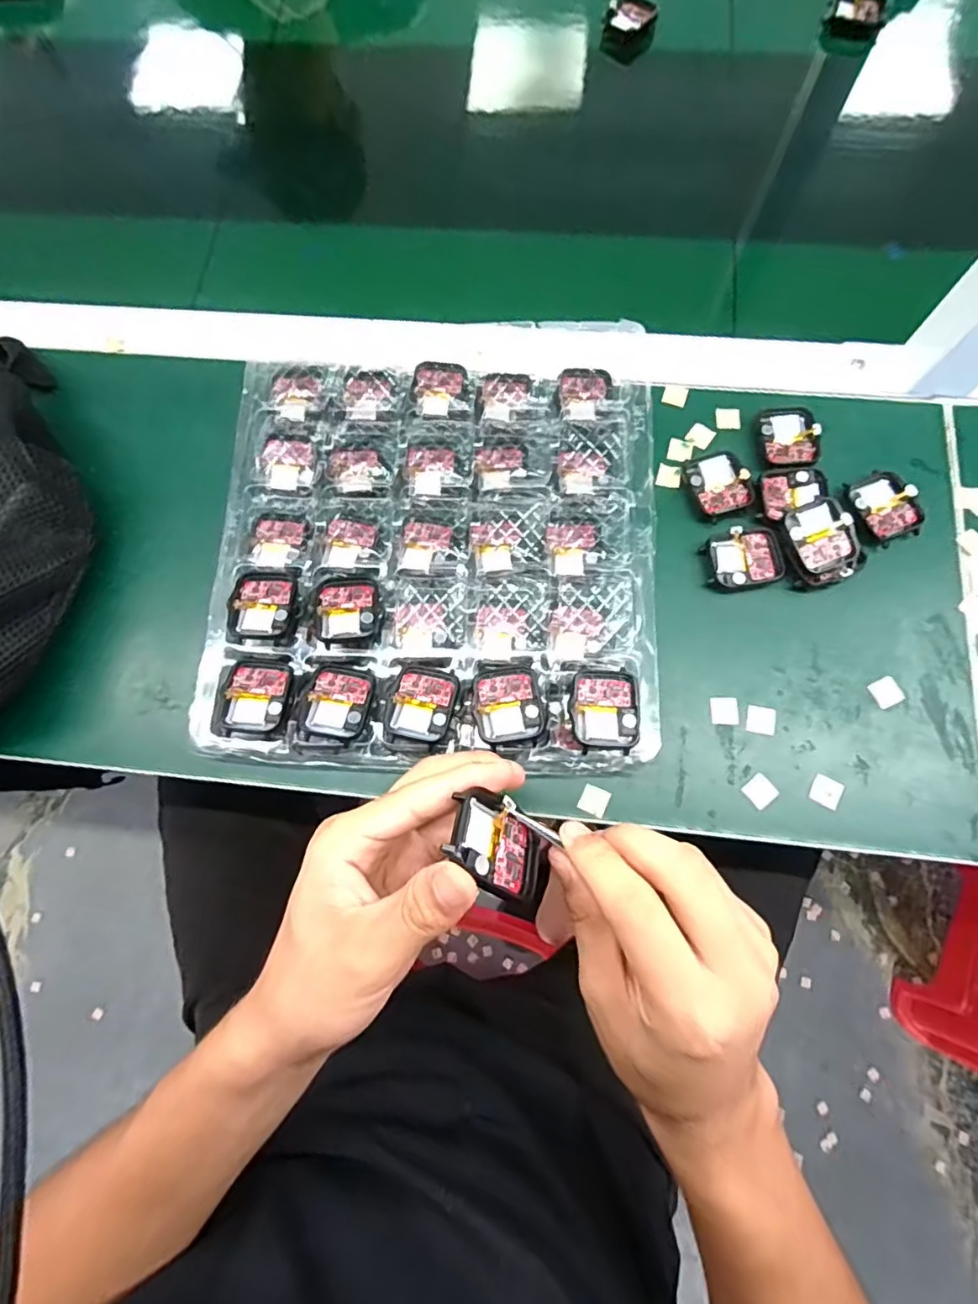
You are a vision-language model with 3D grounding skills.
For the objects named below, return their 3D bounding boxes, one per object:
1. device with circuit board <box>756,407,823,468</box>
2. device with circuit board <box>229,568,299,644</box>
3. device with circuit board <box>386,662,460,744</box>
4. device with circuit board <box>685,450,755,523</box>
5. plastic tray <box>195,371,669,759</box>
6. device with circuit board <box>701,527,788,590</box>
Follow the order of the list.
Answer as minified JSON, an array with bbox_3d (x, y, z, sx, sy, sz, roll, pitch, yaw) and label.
[{"bbox_3d":[0.199,-0.142,0.371,0.037,0.007,0.047,-2,75,2],"label":"device with circuit board"},{"bbox_3d":[-0.136,-0.029,0.342,0.039,0.007,0.047,4,75,3],"label":"device with circuit board"},{"bbox_3d":[-0.037,0.029,0.322,0.035,0.006,0.043,15,76,6],"label":"device with circuit board"},{"bbox_3d":[0.149,-0.110,0.367,0.034,0.010,0.043,-19,75,-3],"label":"device with circuit board"},{"bbox_3d":[-0.036,-0.064,0.355,0.264,0.030,0.262,3,75,3],"label":"plastic tray"},{"bbox_3d":[0.159,-0.060,0.355,0.044,0.011,0.036,-9,75,0],"label":"device with circuit board"}]

